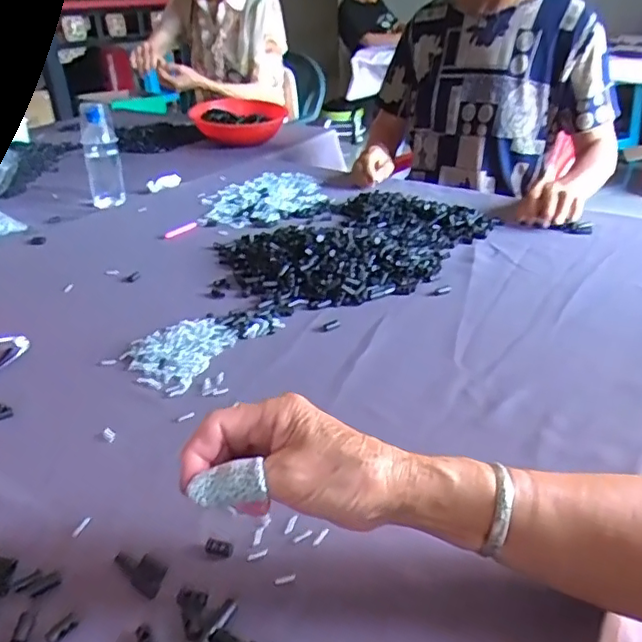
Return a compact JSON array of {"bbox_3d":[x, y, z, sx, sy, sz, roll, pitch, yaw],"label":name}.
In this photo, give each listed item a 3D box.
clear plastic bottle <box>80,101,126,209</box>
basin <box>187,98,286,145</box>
[{"bbox_3d":[-0.409,-0.311,1.060,0.063,0.168,0.078,-15,31,-20],"label":"clear plastic bottle"},{"bbox_3d":[-0.214,-0.507,1.458,0.216,0.093,0.216,-2,29,1],"label":"basin"}]

